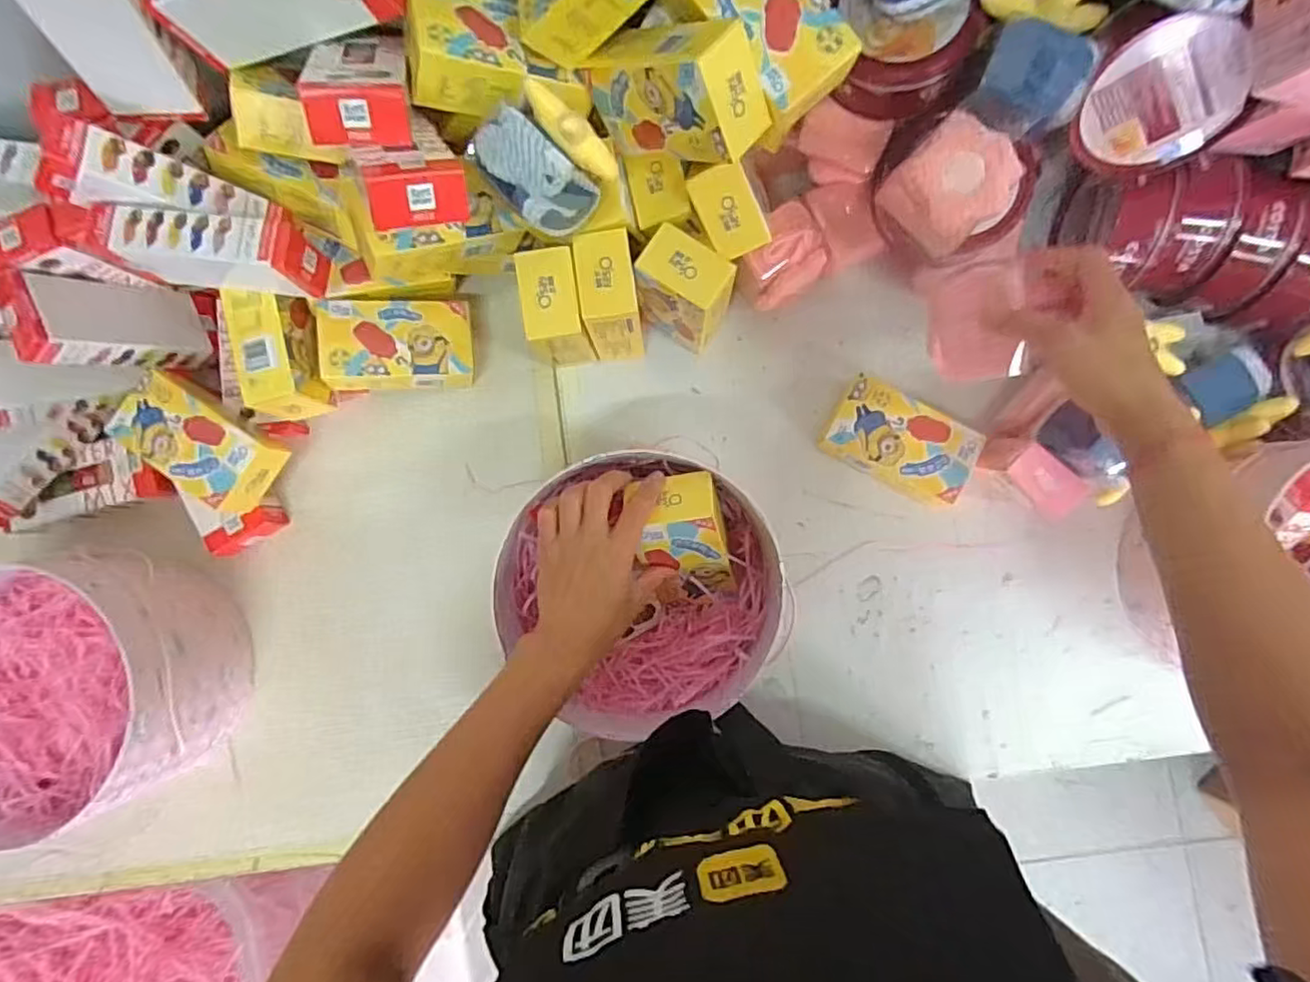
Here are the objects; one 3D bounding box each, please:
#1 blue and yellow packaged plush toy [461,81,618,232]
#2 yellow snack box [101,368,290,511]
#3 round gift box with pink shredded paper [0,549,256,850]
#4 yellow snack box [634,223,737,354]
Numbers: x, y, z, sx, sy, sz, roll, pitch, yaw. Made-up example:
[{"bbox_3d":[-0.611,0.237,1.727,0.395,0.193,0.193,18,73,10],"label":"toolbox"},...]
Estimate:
[{"bbox_3d":[-0.080,-0.243,0.475,0.082,0.073,0.083,43,115,5],"label":"blue and yellow packaged plush toy"},{"bbox_3d":[-0.417,-0.045,0.589,0.139,0.040,0.076,35,87,4],"label":"yellow snack box"},{"bbox_3d":[-0.513,0.172,0.571,0.228,0.143,0.210,0,86,2],"label":"round gift box with pink shredded paper"},{"bbox_3d":[0.028,-0.174,0.578,0.071,0.132,0.052,34,87,4],"label":"yellow snack box"}]

